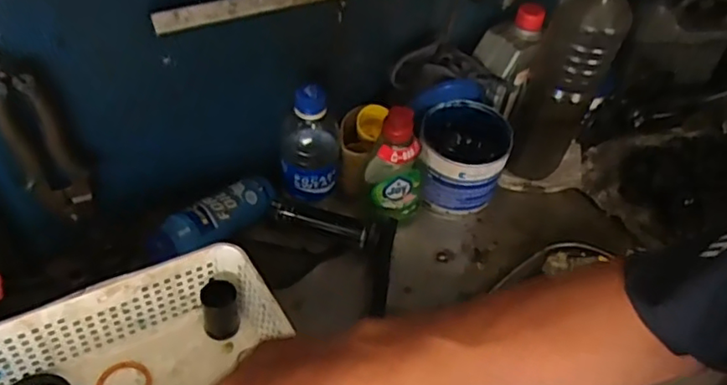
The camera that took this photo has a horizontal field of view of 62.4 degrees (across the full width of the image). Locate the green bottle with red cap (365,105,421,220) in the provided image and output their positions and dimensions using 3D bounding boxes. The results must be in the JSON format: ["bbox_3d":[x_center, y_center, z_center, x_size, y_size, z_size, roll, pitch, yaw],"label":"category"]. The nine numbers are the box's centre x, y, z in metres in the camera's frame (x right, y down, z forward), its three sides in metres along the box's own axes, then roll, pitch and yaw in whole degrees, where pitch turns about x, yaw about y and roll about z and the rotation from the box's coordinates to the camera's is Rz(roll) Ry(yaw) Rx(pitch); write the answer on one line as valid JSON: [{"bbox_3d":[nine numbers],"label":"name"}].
[{"bbox_3d":[0.038,-0.026,0.629,0.064,0.147,0.036,-3,46,-10],"label":"green bottle with red cap"}]

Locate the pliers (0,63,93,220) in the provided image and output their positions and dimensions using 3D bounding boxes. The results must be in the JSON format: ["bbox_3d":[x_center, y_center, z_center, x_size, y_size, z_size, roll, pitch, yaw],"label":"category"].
[{"bbox_3d":[-0.274,-0.039,0.516,0.049,0.176,0.016,-26,55,-23],"label":"pliers"}]

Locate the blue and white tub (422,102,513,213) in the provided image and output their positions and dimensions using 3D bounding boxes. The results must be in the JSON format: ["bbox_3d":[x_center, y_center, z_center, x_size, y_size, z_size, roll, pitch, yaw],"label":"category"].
[{"bbox_3d":[0.113,-0.034,0.690,0.102,0.097,0.099,6,49,2],"label":"blue and white tub"}]

